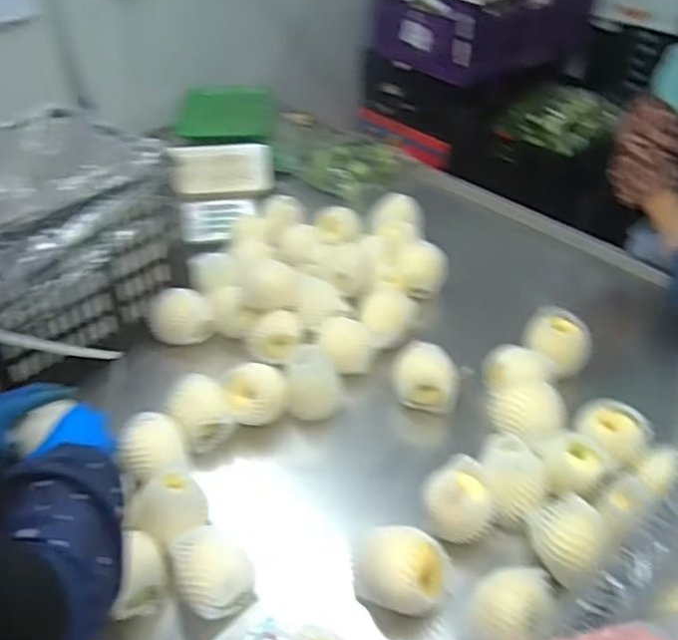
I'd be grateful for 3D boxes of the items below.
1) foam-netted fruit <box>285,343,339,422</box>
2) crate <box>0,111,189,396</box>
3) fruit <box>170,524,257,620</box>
[{"bbox_3d":[-0.036,0.088,0.935,0.076,0.102,0.061,3,40,5],"label":"foam-netted fruit"},{"bbox_3d":[-0.540,-0.120,1.040,0.395,0.276,0.460,29,49,31],"label":"crate"},{"bbox_3d":[-0.140,0.296,0.743,0.084,0.075,0.097,-20,44,-20],"label":"fruit"}]

